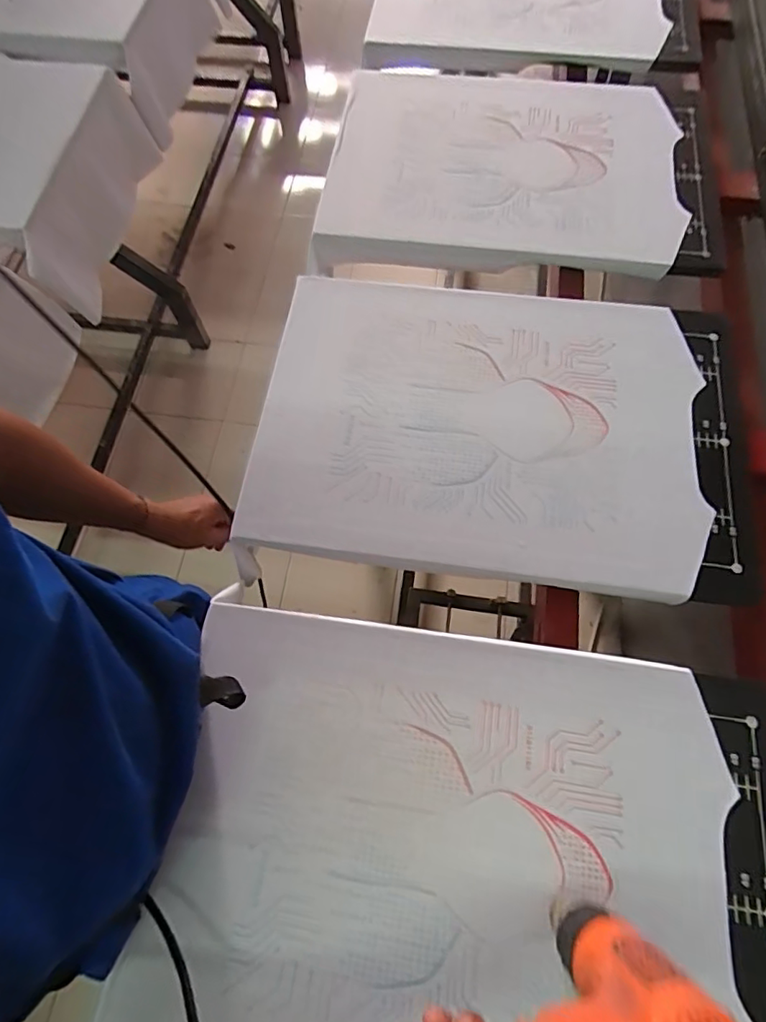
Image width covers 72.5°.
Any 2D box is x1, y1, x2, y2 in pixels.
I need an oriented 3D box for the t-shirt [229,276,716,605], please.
[{"bbox_3d":[0.110,-0.122,0.642,0.524,0.023,0.403,5,69,4],"label":"t-shirt"}]

